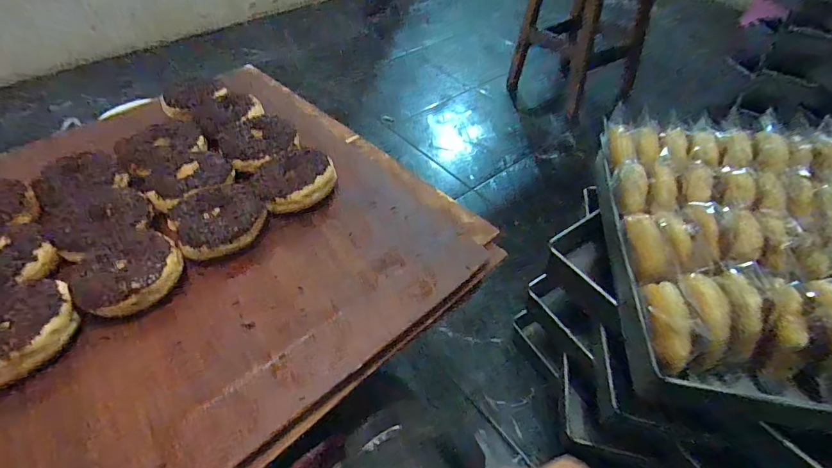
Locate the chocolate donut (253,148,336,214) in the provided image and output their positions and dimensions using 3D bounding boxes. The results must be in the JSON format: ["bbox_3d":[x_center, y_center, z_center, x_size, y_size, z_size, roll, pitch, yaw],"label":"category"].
[{"bbox_3d":[-0.140,-0.063,0.460,0.092,0.038,0.090,-20,52,-16],"label":"chocolate donut"}]

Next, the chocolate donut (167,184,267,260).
[{"bbox_3d":[-0.204,-0.013,0.416,0.087,0.039,0.082,-1,48,1],"label":"chocolate donut"}]

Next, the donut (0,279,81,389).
[{"bbox_3d":[-0.341,0.081,0.334,0.088,0.033,0.086,12,48,15],"label":"donut"}]

